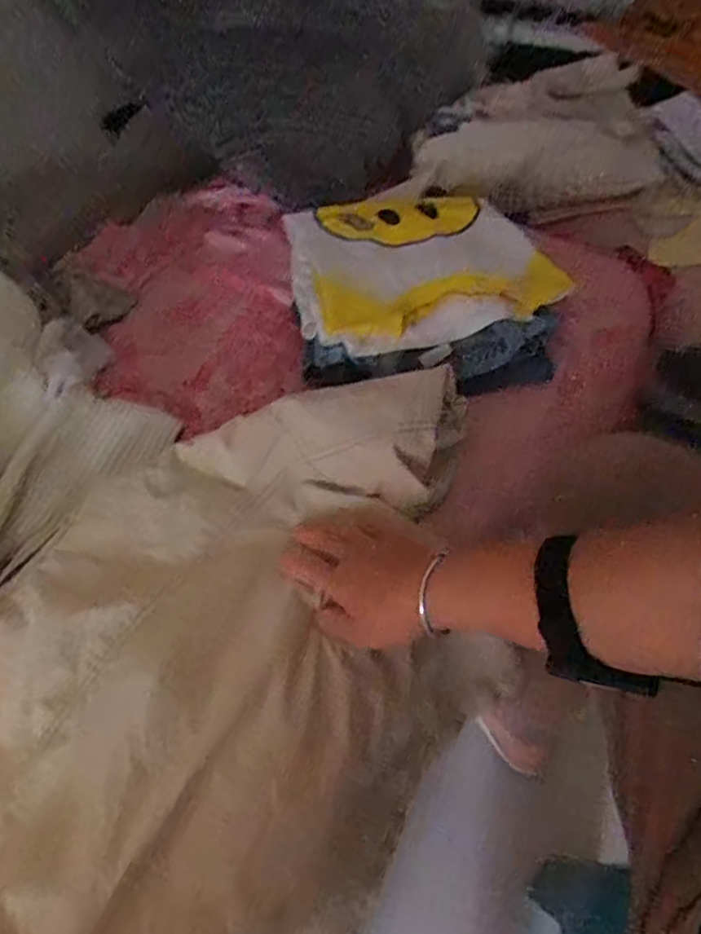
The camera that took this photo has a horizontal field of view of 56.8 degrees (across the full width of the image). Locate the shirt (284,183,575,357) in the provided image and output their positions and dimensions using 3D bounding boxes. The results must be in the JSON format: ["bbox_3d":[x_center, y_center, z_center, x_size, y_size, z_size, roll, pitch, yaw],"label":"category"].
[{"bbox_3d":[0.066,-0.226,0.700,0.262,0.042,0.241,-14,49,-5],"label":"shirt"}]

